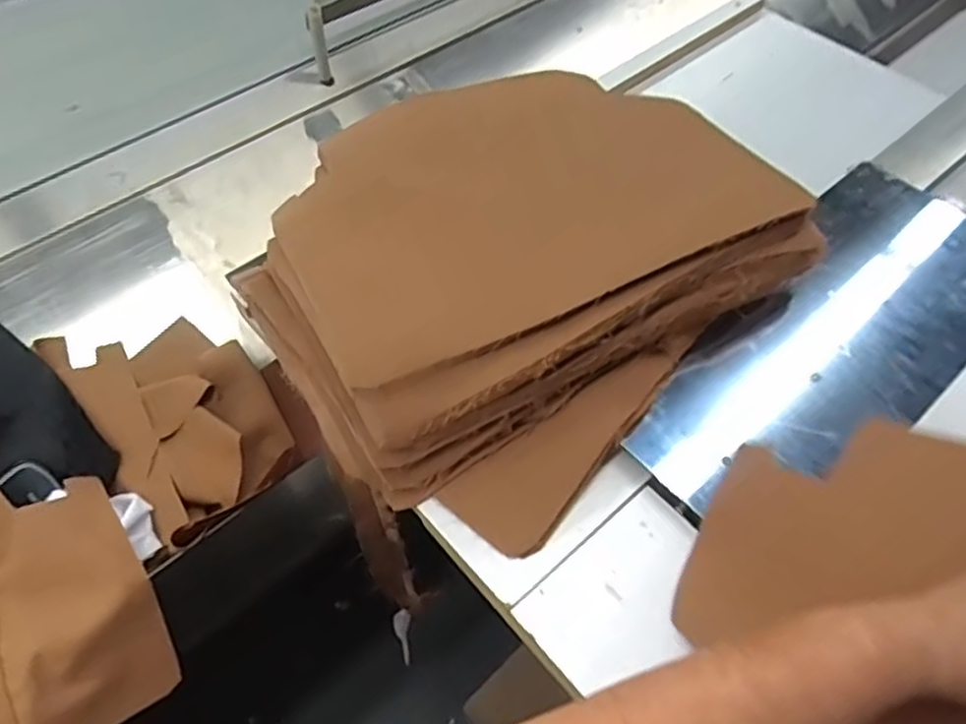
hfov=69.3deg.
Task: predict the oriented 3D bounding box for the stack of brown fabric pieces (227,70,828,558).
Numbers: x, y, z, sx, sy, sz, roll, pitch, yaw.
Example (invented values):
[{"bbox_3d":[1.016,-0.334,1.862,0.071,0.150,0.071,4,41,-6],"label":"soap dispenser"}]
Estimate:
[{"bbox_3d":[0.031,-0.097,0.621,0.437,0.138,0.358,-38,64,-24],"label":"stack of brown fabric pieces"}]

